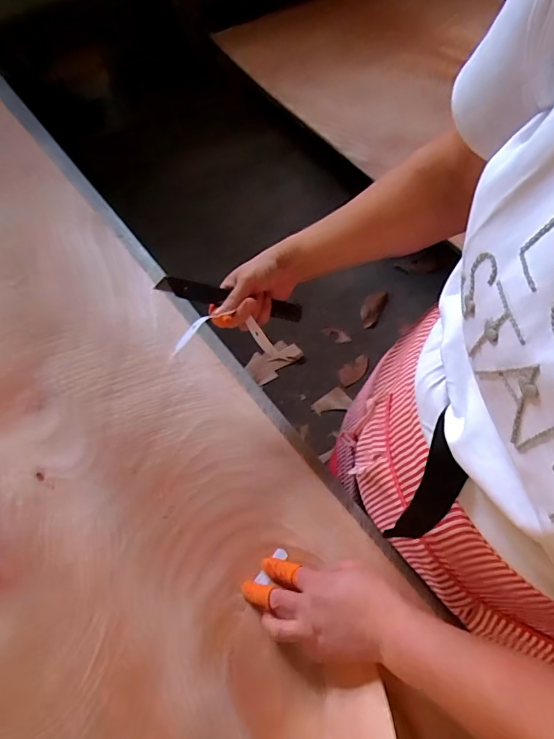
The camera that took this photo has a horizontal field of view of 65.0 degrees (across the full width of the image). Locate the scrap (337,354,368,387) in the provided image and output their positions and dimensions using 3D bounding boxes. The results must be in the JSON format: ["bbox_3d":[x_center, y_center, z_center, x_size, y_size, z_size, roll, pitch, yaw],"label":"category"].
[{"bbox_3d":[0.261,0.002,1.463,0.114,0.025,0.070,-26,62,-11],"label":"scrap"}]

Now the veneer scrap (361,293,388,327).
[{"bbox_3d":[0.338,-0.213,1.542,0.073,0.130,0.009,16,20,-8],"label":"veneer scrap"}]

